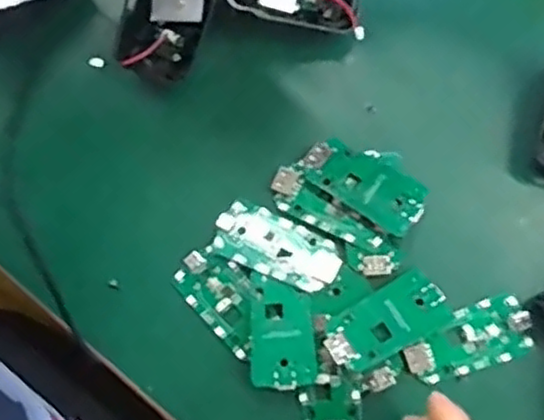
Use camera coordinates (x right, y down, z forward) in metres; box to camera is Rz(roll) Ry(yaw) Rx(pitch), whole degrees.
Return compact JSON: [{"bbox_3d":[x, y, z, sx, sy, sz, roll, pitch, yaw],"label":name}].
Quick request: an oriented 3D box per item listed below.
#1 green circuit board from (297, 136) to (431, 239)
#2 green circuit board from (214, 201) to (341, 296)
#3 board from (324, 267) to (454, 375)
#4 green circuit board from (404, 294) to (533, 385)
[{"bbox_3d":[0.047,-0.014,0.356,0.063,0.013,0.028,34,81,5],"label":"green circuit board"},{"bbox_3d":[0.003,0.019,0.355,0.063,0.006,0.031,26,80,4],"label":"green circuit board"},{"bbox_3d":[0.056,0.056,0.343,0.062,0.004,0.031,-30,67,-15],"label":"board"},{"bbox_3d":[0.099,0.066,0.347,0.064,0.004,0.030,-21,81,-5],"label":"green circuit board"}]

